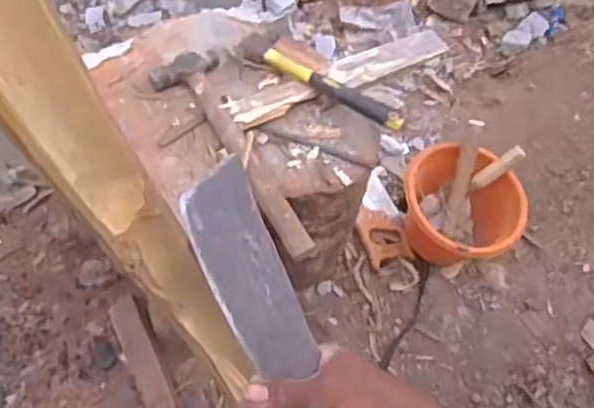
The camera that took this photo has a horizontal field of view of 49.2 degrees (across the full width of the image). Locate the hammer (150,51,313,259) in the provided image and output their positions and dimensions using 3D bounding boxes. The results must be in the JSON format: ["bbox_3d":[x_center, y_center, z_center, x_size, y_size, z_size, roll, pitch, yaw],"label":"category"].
[{"bbox_3d":[-0.076,-0.070,0.863,0.095,0.059,0.332,-29,67,-18],"label":"hammer"}]

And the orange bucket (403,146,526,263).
[{"bbox_3d":[0.344,0.031,1.380,0.248,0.199,0.226,2,61,-3],"label":"orange bucket"}]

